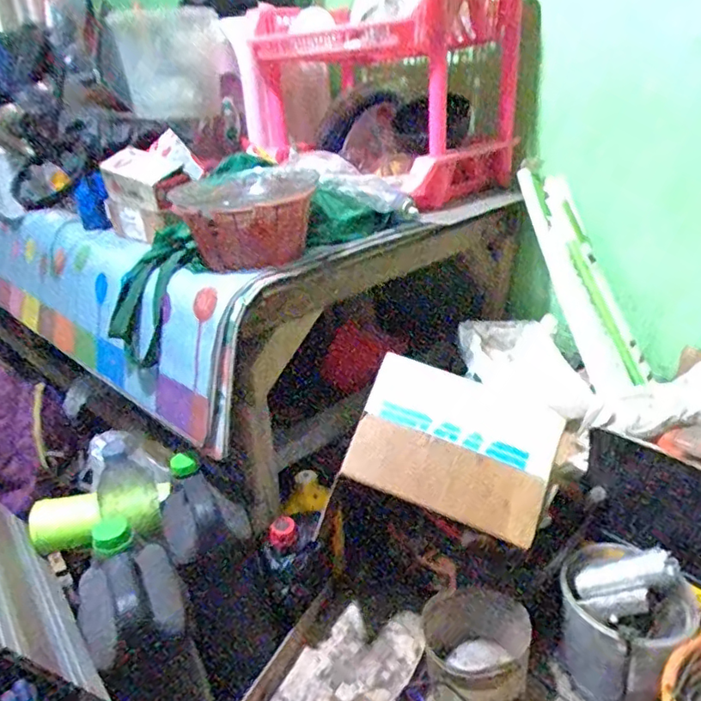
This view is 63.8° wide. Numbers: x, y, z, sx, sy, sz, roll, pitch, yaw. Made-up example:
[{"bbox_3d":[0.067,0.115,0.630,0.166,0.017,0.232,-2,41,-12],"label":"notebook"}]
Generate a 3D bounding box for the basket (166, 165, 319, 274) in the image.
[{"bbox_3d":[-0.134,-0.190,0.821,0.198,0.113,0.150,-22,31,-33],"label":"basket"}]

